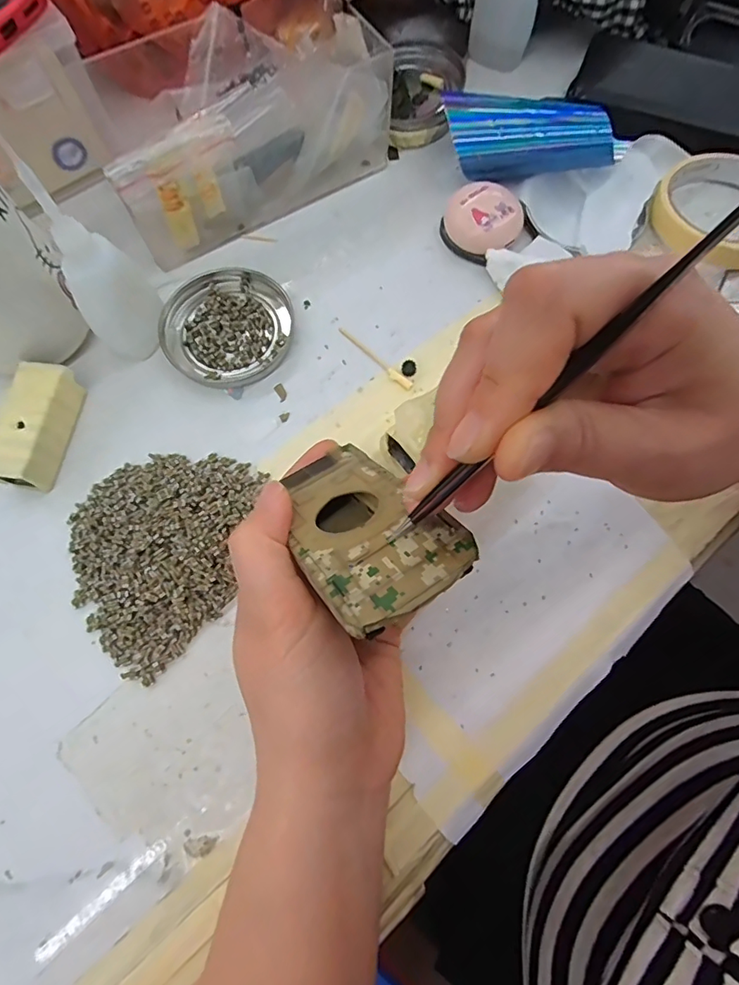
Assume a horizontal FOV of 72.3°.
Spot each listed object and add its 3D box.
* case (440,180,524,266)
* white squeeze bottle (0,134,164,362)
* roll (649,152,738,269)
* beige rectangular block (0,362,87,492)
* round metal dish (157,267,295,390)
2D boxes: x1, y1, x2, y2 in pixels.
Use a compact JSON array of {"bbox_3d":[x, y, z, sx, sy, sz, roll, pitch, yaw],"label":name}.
[{"bbox_3d":[0.073,-0.174,0.325,0.045,0.025,0.046,0,73,0],"label":"case"},{"bbox_3d":[-0.139,-0.113,0.255,0.030,0.111,0.039,1,73,0],"label":"white squeeze bottle"},{"bbox_3d":[0.232,-0.183,0.327,0.088,0.018,0.084,0,73,0],"label":"roll"},{"bbox_3d":[-0.183,-0.034,0.277,0.032,0.023,0.068,7,73,2],"label":"beige rectangular block"},{"bbox_3d":[-0.088,-0.103,0.310,0.080,0.007,0.077,0,73,0],"label":"round metal dish"}]

